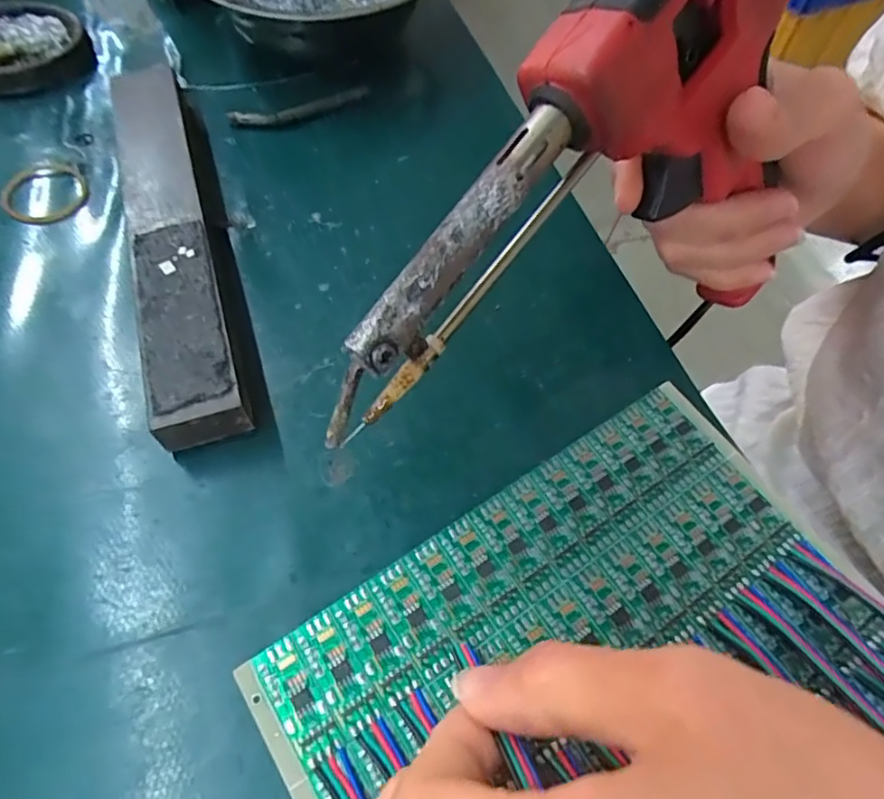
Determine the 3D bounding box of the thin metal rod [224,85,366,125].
[{"bbox_3d":[-0.067,-0.140,0.281,0.067,0.007,0.010,-21,62,-15],"label":"thin metal rod"}]

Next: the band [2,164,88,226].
[{"bbox_3d":[-0.170,-0.090,0.251,0.032,0.004,0.041,-27,64,-18],"label":"band"}]

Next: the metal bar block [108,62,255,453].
[{"bbox_3d":[-0.106,-0.069,0.230,0.030,0.021,0.192,-16,61,-12],"label":"metal bar block"}]

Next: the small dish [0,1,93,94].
[{"bbox_3d":[-0.226,-0.185,0.302,0.080,0.011,0.070,34,63,16],"label":"small dish"}]

